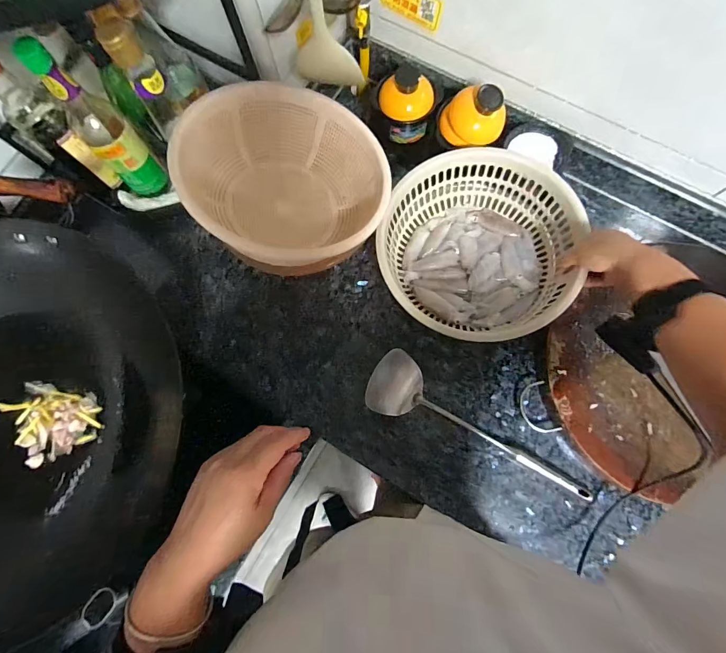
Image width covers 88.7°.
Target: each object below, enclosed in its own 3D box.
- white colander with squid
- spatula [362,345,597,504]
[{"bbox_3d":[0.161,-0.116,0.551,0.259,0.104,0.272,0,79,1],"label":"white colander with squid"},{"bbox_3d":[0.166,0.160,0.537,0.350,0.056,0.089,31,81,7],"label":"spatula"}]

